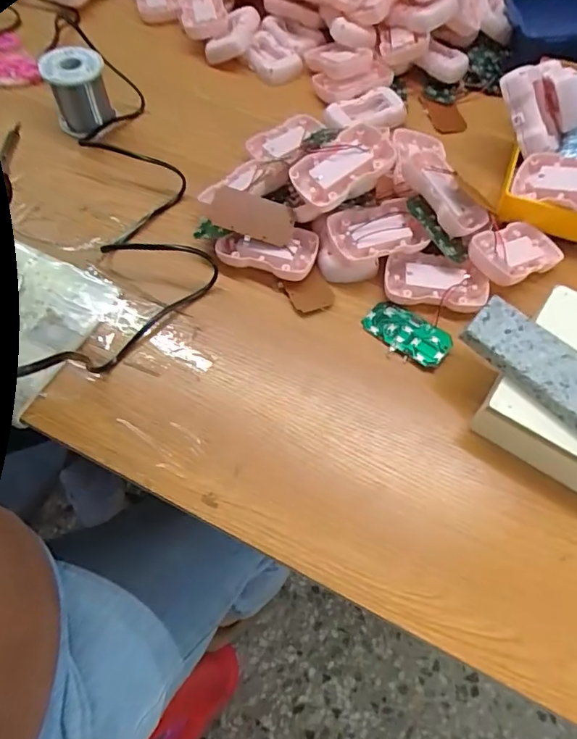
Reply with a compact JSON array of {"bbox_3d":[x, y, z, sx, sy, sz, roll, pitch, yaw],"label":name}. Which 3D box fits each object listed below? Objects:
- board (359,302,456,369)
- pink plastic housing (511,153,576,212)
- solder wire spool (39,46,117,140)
[{"bbox_3d":[0.100,-0.031,0.438,0.074,0.007,0.040,31,66,15],"label":"board"},{"bbox_3d":[0.257,-0.174,0.478,0.089,0.016,0.053,23,84,35],"label":"pink plastic housing"},{"bbox_3d":[-0.220,-0.293,0.541,0.058,0.072,0.058,-13,63,-8],"label":"solder wire spool"}]

